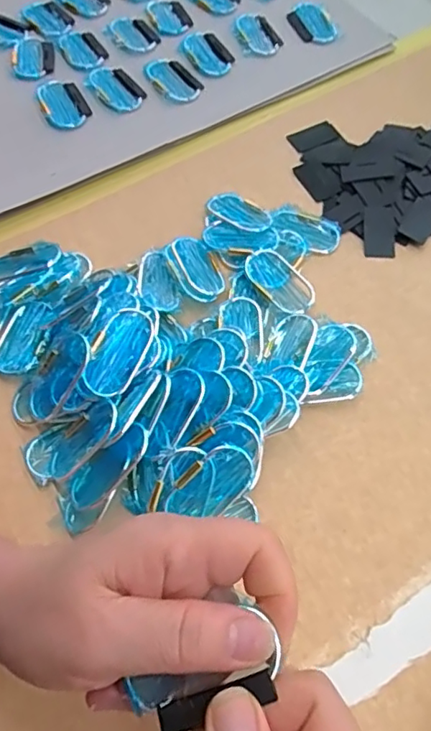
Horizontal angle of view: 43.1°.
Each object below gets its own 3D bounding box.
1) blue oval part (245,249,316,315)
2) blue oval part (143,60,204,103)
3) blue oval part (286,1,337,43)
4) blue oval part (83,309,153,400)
[{"bbox_3d":[0.049,-0.062,0.405,0.035,0.009,0.059,-37,69,-19],"label":"blue oval part"},{"bbox_3d":[-0.040,-0.267,0.509,0.037,0.006,0.059,-35,68,-18],"label":"blue oval part"},{"bbox_3d":[0.098,-0.349,0.554,0.039,0.010,0.052,-22,64,-12],"label":"blue oval part"},{"bbox_3d":[-0.060,-0.009,0.337,0.029,0.004,0.058,27,73,-9],"label":"blue oval part"}]

